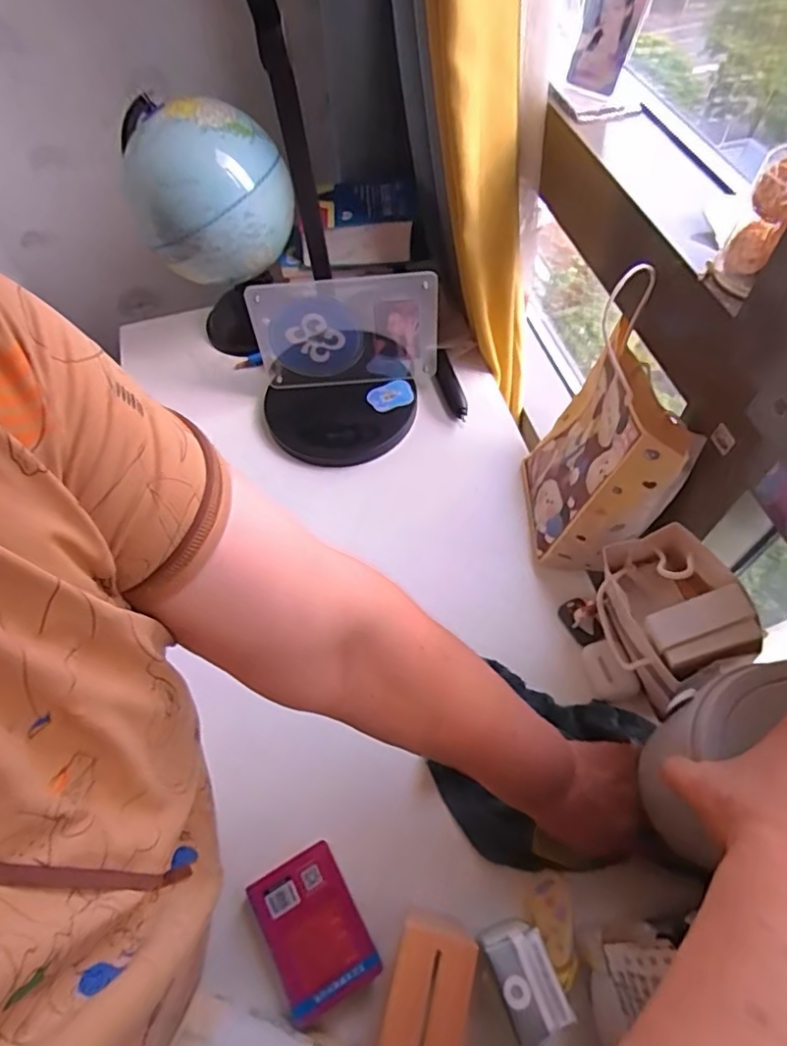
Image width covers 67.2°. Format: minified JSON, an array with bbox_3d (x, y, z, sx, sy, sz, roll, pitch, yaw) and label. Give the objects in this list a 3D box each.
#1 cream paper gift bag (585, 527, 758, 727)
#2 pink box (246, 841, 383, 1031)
[{"bbox_3d":[0.225,0.093,0.523,0.077,0.200,0.114,-8,60,-1],"label":"cream paper gift bag"},{"bbox_3d":[-0.066,0.336,0.487,0.079,0.025,0.108,-29,63,-13],"label":"pink box"}]

